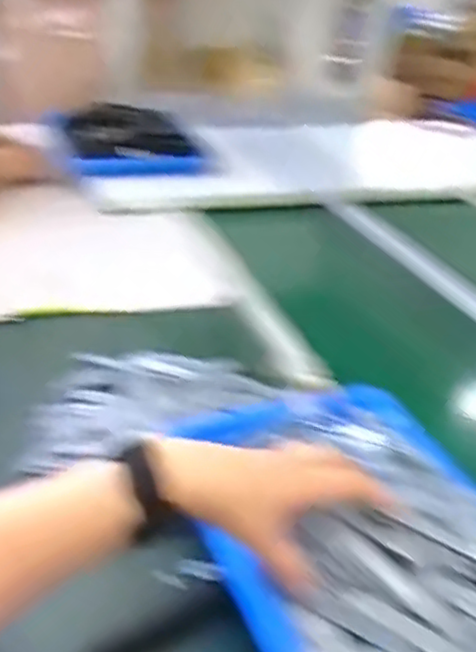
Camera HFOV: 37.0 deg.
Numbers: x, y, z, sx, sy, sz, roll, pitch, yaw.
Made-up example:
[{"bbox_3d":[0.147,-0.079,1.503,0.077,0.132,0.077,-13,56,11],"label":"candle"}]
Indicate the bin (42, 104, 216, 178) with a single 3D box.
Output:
[{"bbox_3d":[-0.227,-0.393,1.502,0.312,0.073,0.347,-5,29,-20],"label":"bin"}]

